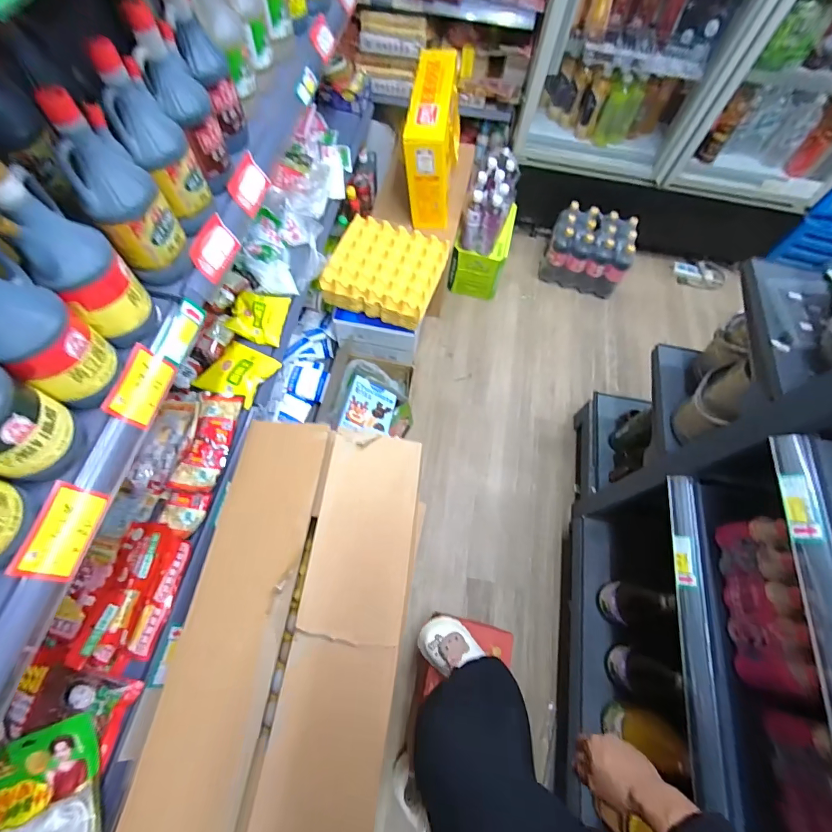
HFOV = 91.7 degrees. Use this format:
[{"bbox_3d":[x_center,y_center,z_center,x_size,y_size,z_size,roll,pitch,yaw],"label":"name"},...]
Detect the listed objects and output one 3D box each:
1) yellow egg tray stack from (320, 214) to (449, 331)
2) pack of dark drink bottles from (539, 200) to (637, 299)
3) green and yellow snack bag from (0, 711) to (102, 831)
[{"bbox_3d":[-0.081,-0.415,1.156,0.296,0.075,0.282,19,66,5],"label":"yellow egg tray stack"},{"bbox_3d":[0.702,-0.677,1.663,0.315,0.221,0.228,15,66,3],"label":"pack of dark drink bottles"},{"bbox_3d":[-0.533,0.563,0.571,0.147,0.039,0.206,-15,67,-10],"label":"green and yellow snack bag"}]

